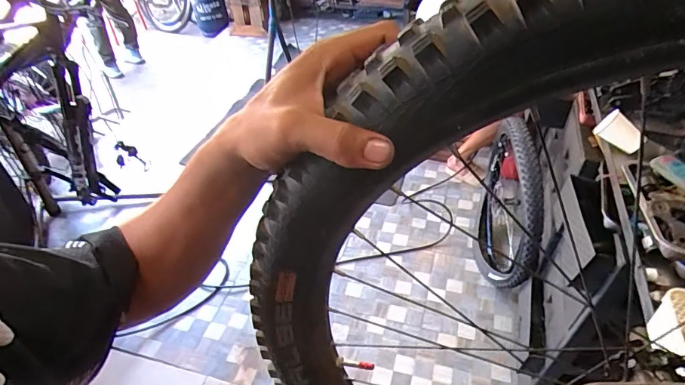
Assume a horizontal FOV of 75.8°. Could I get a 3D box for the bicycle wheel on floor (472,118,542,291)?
[{"bbox_3d":[0.629,0.027,1.723,0.102,0.603,0.623,2,40,4],"label":"bicycle wheel on floor"}]

